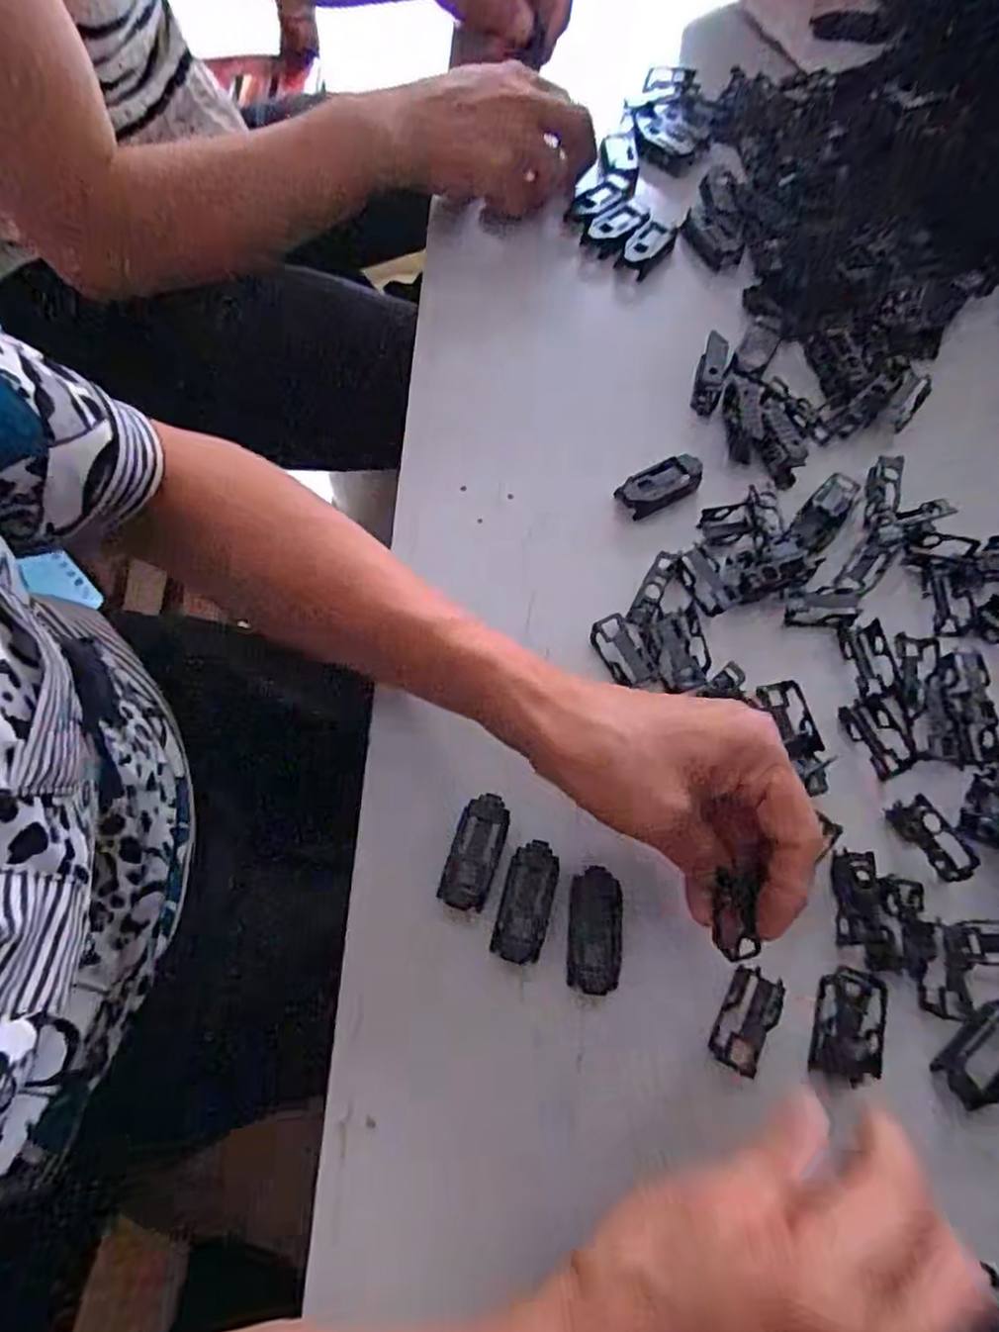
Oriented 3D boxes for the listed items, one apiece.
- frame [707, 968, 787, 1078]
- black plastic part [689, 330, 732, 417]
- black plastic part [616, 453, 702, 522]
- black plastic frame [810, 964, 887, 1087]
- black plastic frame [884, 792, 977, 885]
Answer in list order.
[{"bbox_3d":[0.104,0.149,0.290,0.022,0.006,0.039,30,71,8],"label":"frame"},{"bbox_3d":[0.126,-0.175,0.411,0.017,0.022,0.040,18,70,4],"label":"black plastic part"},{"bbox_3d":[0.090,-0.101,0.387,0.046,0.014,0.023,-32,74,-13],"label":"black plastic part"},{"bbox_3d":[0.148,0.151,0.291,0.028,0.004,0.043,19,70,4],"label":"black plastic frame"},{"bbox_3d":[0.199,0.080,0.316,0.015,0.018,0.041,-27,73,-12],"label":"black plastic frame"}]

